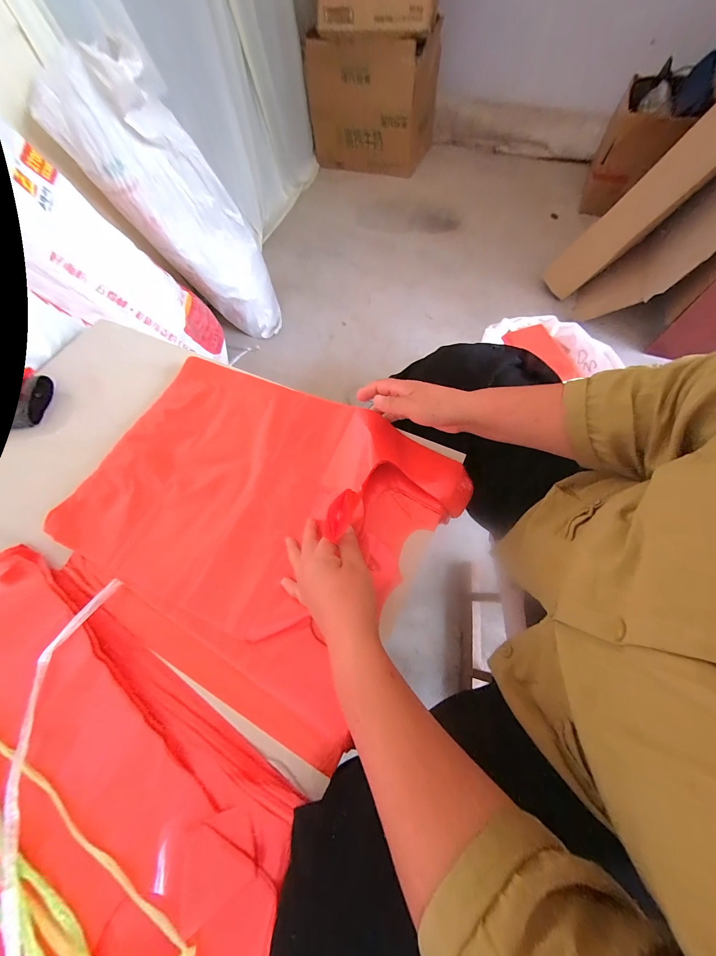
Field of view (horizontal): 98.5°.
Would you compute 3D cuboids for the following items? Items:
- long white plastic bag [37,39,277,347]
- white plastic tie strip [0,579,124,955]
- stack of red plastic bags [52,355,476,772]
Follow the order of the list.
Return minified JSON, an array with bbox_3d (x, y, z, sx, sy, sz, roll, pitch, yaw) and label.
[{"bbox_3d":[-0.476,-0.730,0.917,0.271,0.705,0.230,-35,66,6],"label":"long white plastic bag"},{"bbox_3d":[-0.295,0.338,0.275,0.069,0.010,0.471,-10,63,-5],"label":"white plastic tie strip"},{"bbox_3d":[-0.146,0.036,0.432,0.473,0.043,0.392,26,65,13],"label":"stack of red plastic bags"}]

